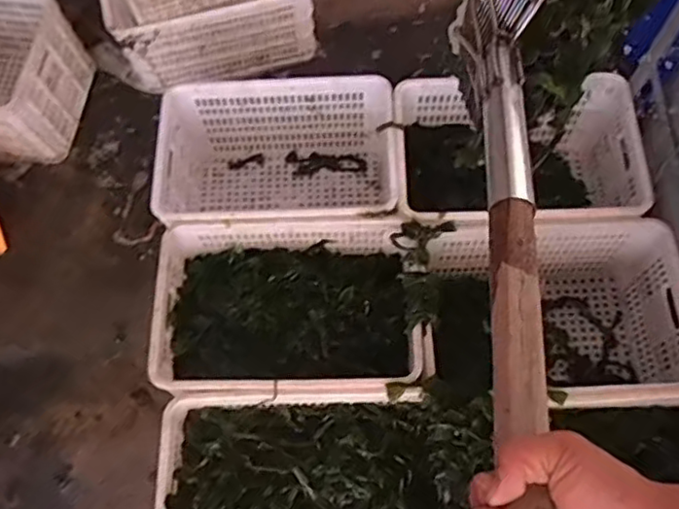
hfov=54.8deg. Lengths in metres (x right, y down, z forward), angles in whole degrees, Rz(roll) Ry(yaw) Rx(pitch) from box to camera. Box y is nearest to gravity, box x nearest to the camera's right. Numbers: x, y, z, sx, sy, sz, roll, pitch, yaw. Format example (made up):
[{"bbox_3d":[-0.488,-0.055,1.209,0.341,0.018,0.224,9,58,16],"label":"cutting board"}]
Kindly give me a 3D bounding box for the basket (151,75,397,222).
[{"bbox_3d":[-0.146,-0.209,1.576,0.549,0.319,0.372,-1,67,2],"label":"basket"}]

